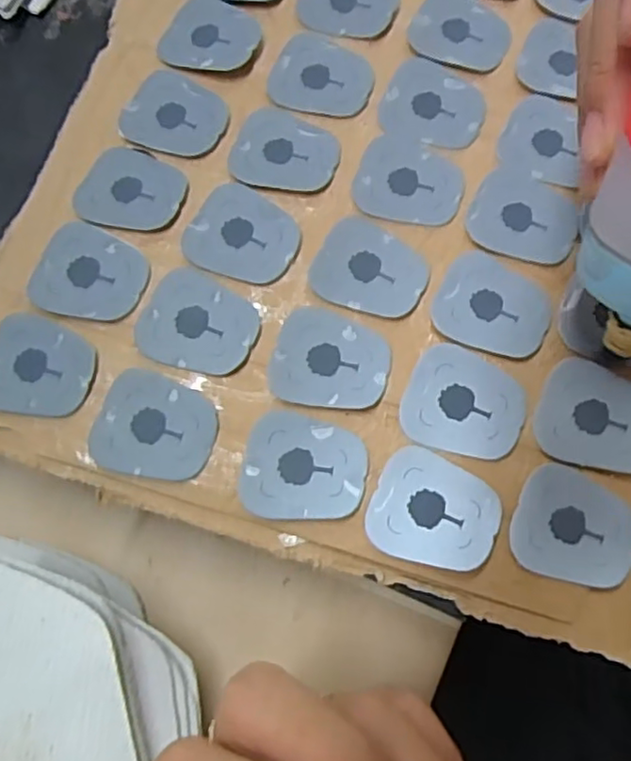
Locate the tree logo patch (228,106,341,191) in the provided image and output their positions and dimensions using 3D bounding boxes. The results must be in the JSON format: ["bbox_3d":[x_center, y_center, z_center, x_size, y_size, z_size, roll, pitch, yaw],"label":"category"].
[{"bbox_3d":[-0.011,-0.086,0.233,0.039,0.004,0.033,8,72,2],"label":"tree logo patch"}]

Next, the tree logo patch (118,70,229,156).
[{"bbox_3d":[-0.053,-0.102,0.238,0.038,0.004,0.034,13,72,4],"label":"tree logo patch"}]

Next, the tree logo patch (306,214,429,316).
[{"bbox_3d":[0.019,-0.039,0.219,0.037,0.004,0.033,25,73,7],"label":"tree logo patch"}]

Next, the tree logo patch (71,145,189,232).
[{"bbox_3d":[-0.067,-0.069,0.230,0.036,0.004,0.033,21,73,6],"label":"tree logo patch"}]

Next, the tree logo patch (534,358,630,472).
[{"bbox_3d":[0.093,0.012,0.205,0.038,0.004,0.033,24,73,7],"label":"tree logo patch"}]

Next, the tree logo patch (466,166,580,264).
[{"bbox_3d":[0.076,-0.059,0.228,0.038,0.004,0.034,22,73,6],"label":"tree logo patch"}]

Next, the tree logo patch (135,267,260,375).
[{"bbox_3d":[-0.040,-0.020,0.213,0.039,0.004,0.033,20,73,6],"label":"tree logo patch"}]

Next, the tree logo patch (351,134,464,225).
[{"bbox_3d":[0.034,-0.073,0.230,0.039,0.004,0.033,14,72,4],"label":"tree logo patch"}]

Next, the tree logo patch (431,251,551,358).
[{"bbox_3d":[0.061,-0.026,0.216,0.038,0.004,0.034,26,73,8],"label":"tree logo patch"}]

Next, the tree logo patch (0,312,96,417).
[{"bbox_3d":[-0.094,-0.005,0.211,0.038,0.004,0.033,17,72,5],"label":"tree logo patch"}]

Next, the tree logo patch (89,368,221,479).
[{"bbox_3d":[-0.052,0.015,0.204,0.038,0.004,0.033,14,72,4],"label":"tree logo patch"}]

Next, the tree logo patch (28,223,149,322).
[{"bbox_3d":[-0.079,-0.037,0.219,0.038,0.004,0.034,23,73,7],"label":"tree logo patch"}]

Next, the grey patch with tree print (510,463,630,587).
[{"bbox_3d":[0.082,0.046,0.197,0.038,0.004,0.034,23,73,7],"label":"grey patch with tree print"}]

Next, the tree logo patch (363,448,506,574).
[{"bbox_3d":[0.037,0.041,0.197,0.038,0.004,0.033,21,78,11],"label":"tree logo patch"}]

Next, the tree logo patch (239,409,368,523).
[{"bbox_3d":[-0.004,0.028,0.200,0.038,0.004,0.033,9,72,2],"label":"tree logo patch"}]

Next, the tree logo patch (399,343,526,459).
[{"bbox_3d":[0.049,0.008,0.206,0.038,0.004,0.033,21,82,3],"label":"tree logo patch"}]

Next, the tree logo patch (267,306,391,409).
[{"bbox_3d":[0.005,-0.007,0.210,0.038,0.004,0.033,14,72,4],"label":"tree logo patch"}]

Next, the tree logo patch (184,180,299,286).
[{"bbox_3d":[-0.026,-0.052,0.223,0.038,0.004,0.035,28,74,8],"label":"tree logo patch"}]

